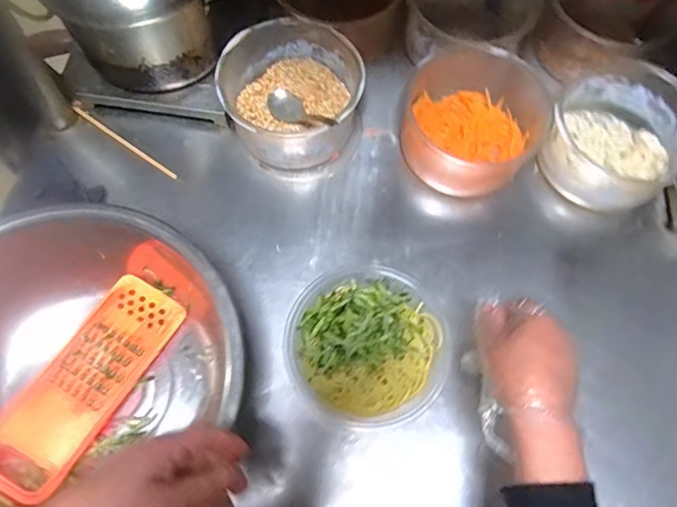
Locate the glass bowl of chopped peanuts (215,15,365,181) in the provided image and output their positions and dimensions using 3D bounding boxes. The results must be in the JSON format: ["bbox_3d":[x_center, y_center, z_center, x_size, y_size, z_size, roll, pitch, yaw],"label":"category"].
[{"bbox_3d":[-0.057,-0.197,0.643,0.168,0.092,0.180,-22,70,-9],"label":"glass bowl of chopped peanuts"}]

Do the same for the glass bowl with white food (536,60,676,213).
[{"bbox_3d":[0.354,-0.147,0.627,0.159,0.080,0.165,0,69,0],"label":"glass bowl with white food"}]

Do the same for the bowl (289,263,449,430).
[{"bbox_3d":[0.032,0.098,0.535,0.162,0.097,0.160,0,69,0],"label":"bowl"}]

